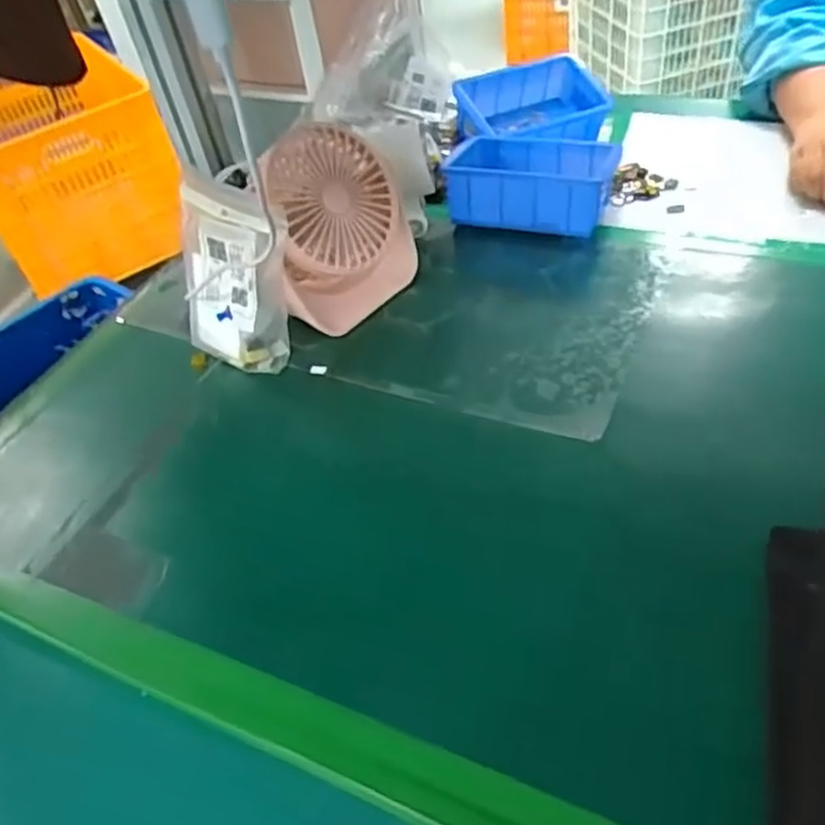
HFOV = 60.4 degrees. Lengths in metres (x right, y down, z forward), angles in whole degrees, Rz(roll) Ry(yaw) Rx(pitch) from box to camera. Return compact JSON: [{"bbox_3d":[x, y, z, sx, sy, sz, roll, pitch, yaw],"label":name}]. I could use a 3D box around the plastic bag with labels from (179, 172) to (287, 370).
[{"bbox_3d":[-0.133,-0.098,0.524,0.083,0.136,0.022,16,32,15],"label":"plastic bag with labels"}]

